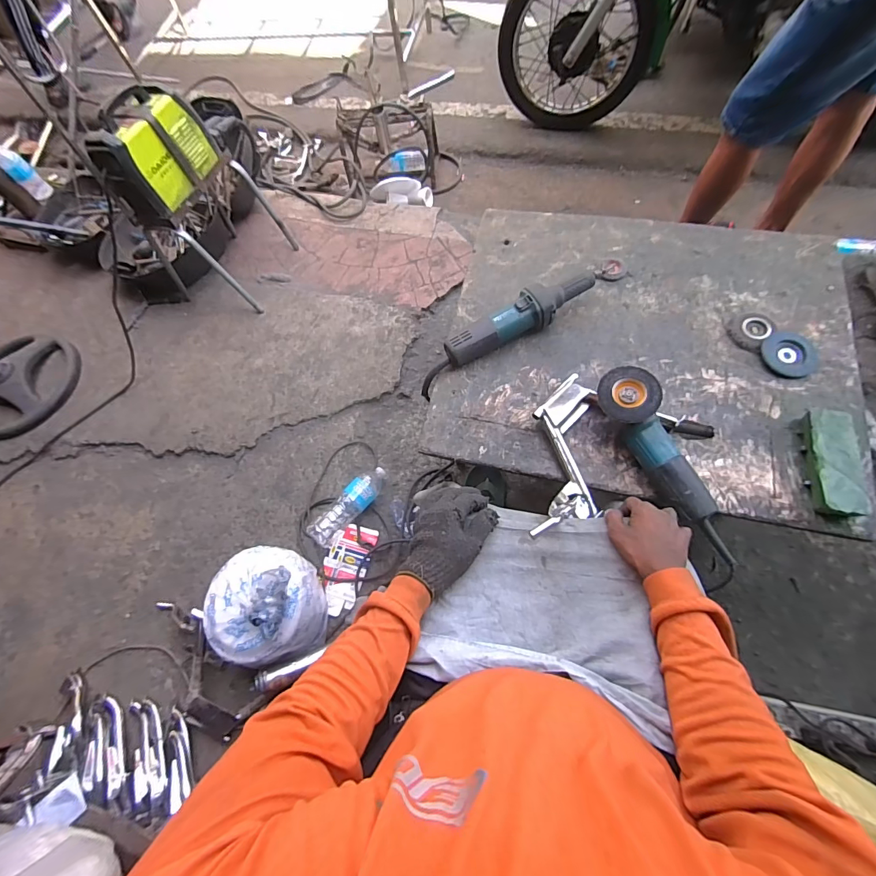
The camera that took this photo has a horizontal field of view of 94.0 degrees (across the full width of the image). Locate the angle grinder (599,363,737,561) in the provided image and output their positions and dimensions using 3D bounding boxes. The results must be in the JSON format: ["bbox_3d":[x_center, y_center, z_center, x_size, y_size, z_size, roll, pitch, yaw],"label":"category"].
[{"bbox_3d":[0.421,0.018,0.690,0.165,0.099,0.341,-31,69,-7],"label":"angle grinder"}]

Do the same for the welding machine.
[{"bbox_3d":[-0.755,-0.774,1.111,0.128,0.220,0.306,15,70,13],"label":"welding machine"}]

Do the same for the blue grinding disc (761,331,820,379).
[{"bbox_3d":[0.675,-0.160,0.778,0.104,0.018,0.091,-21,67,-2],"label":"blue grinding disc"}]

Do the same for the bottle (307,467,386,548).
[{"bbox_3d":[-0.238,0.181,1.113,0.070,0.090,0.259,35,75,18],"label":"bottle"}]

